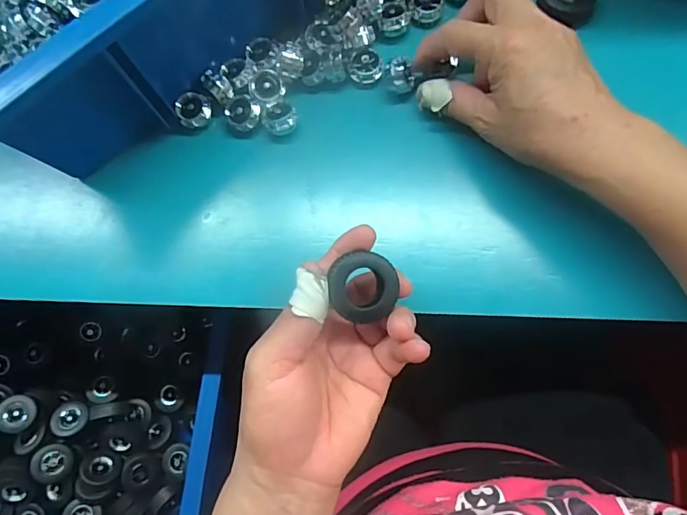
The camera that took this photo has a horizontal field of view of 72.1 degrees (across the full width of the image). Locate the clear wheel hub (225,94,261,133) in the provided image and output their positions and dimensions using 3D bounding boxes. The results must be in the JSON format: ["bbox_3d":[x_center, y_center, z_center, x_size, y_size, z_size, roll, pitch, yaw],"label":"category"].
[{"bbox_3d":[-0.071,-0.102,0.337,0.024,0.012,0.024,0,81,3],"label":"clear wheel hub"}]

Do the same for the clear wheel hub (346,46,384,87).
[{"bbox_3d":[0.015,-0.139,0.343,0.024,0.012,0.024,0,81,3],"label":"clear wheel hub"}]

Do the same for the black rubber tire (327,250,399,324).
[{"bbox_3d":[0.010,0.015,0.250,0.032,0.012,0.032,-6,91,-11],"label":"black rubber tire"}]

